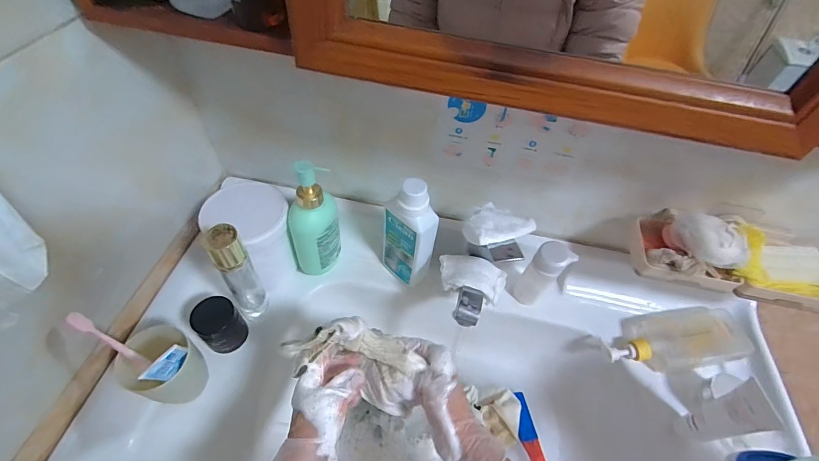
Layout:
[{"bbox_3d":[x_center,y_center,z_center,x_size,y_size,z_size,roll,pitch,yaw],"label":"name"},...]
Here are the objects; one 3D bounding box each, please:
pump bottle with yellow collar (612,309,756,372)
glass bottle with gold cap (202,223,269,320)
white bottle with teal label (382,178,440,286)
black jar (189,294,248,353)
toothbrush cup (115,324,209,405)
[{"bbox_3d":[0.404,0.169,0.592,0.206,0.052,0.095,-6,53,-11],"label":"pump bottle with yellow collar"},{"bbox_3d":[-0.227,0.064,0.516,0.039,0.192,0.036,-26,59,-24],"label":"glass bottle with gold cap"},{"bbox_3d":[0.000,0.005,0.568,0.040,0.203,0.074,-36,63,-28],"label":"white bottle with teal label"},{"bbox_3d":[-0.265,0.134,0.535,0.052,0.076,0.054,3,52,-4],"label":"black jar"},{"bbox_3d":[-0.311,0.173,0.489,0.070,0.093,0.076,3,52,-4],"label":"toothbrush cup"}]

